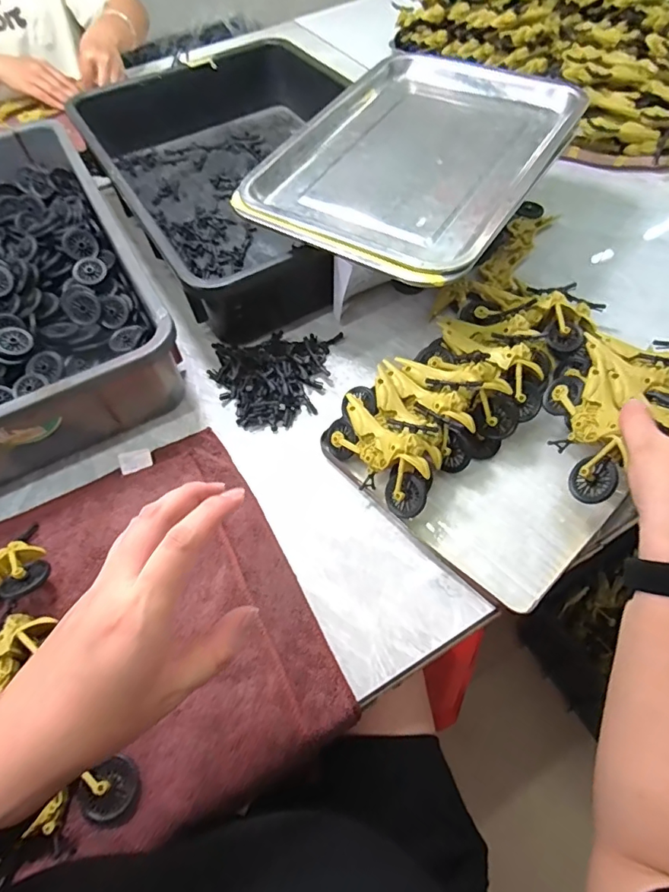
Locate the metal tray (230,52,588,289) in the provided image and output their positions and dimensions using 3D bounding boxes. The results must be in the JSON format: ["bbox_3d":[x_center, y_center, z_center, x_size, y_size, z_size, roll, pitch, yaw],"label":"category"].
[{"bbox_3d":[0.089,-0.314,0.537,0.262,0.033,0.352,27,63,20],"label":"metal tray"}]

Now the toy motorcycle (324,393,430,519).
[{"bbox_3d":[0.040,0.006,0.441,0.029,0.065,0.117,-8,37,-46],"label":"toy motorcycle"}]

